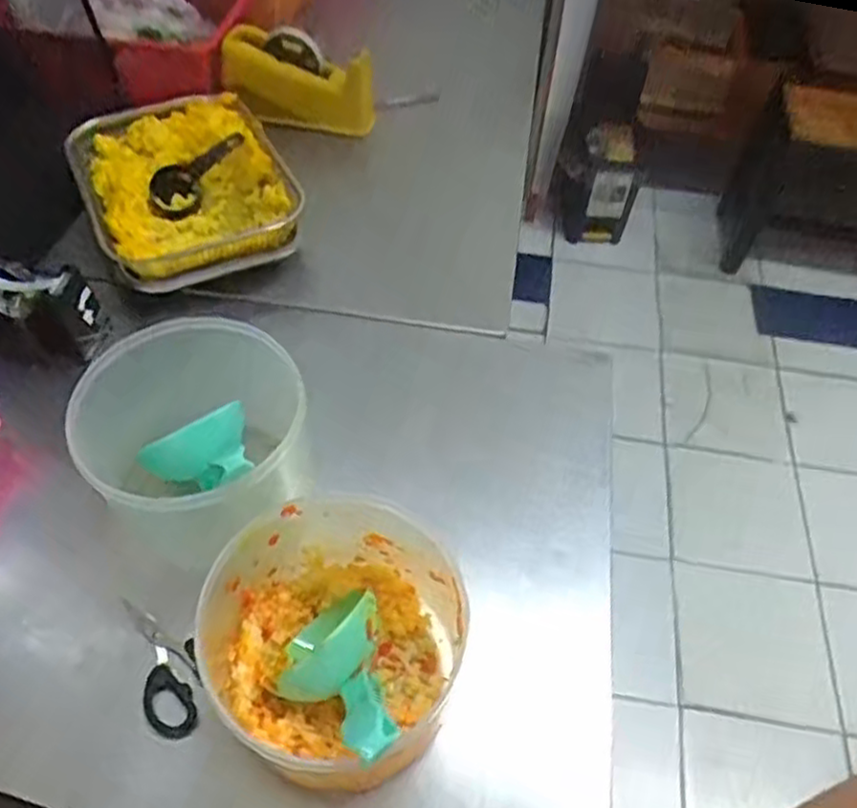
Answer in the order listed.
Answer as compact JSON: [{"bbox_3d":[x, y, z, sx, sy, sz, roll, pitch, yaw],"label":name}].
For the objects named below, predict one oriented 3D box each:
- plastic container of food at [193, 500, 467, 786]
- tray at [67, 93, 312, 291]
[{"bbox_3d":[-0.066,0.161,0.504,0.159,0.114,0.149,17,53,10],"label":"plastic container of food"},{"bbox_3d":[-0.271,-0.236,0.835,0.215,0.069,0.286,-21,56,-18],"label":"tray"}]

